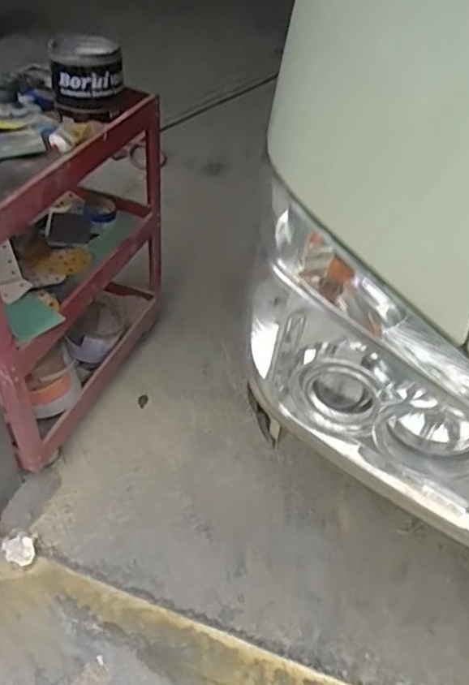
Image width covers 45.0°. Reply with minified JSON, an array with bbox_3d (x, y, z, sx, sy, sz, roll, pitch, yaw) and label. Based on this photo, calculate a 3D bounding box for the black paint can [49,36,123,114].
[{"bbox_3d":[-0.320,-0.587,1.234,0.150,0.116,0.178,-6,47,-13],"label":"black paint can"}]

